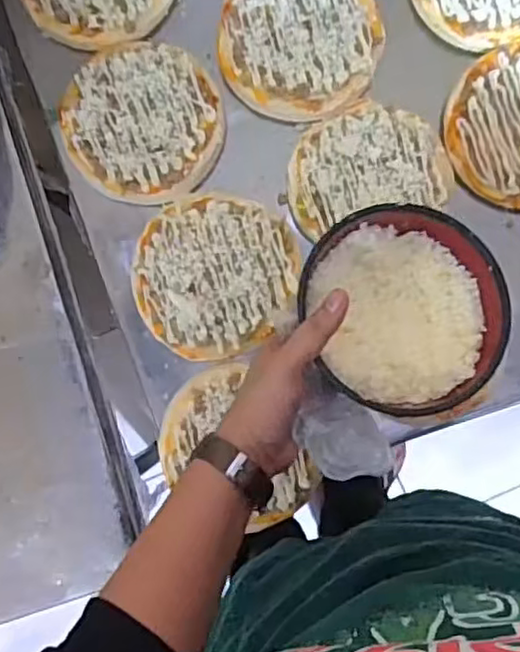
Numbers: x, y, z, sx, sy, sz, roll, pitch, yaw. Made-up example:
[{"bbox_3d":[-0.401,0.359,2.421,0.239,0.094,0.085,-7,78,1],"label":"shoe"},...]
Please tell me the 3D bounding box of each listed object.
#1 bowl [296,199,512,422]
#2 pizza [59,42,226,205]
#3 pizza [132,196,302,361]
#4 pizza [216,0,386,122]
[{"bbox_3d":[0.101,-0.012,0.465,0.131,0.050,0.140,0,86,3],"label":"bowl"},{"bbox_3d":[-0.107,-0.189,0.618,0.141,0.025,0.152,0,86,3],"label":"pizza"},{"bbox_3d":[-0.039,-0.046,0.601,0.142,0.027,0.143,0,86,3],"label":"pizza"},{"bbox_3d":[0.037,-0.267,0.613,0.147,0.019,0.143,0,86,3],"label":"pizza"}]

